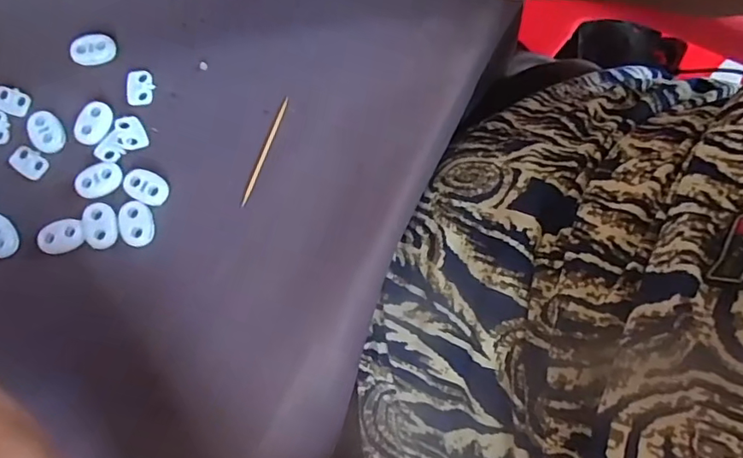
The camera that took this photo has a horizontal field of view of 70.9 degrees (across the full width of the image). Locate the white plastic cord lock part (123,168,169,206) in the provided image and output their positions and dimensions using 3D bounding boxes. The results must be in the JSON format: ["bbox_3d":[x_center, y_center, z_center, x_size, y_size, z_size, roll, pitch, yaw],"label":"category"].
[{"bbox_3d":[-0.111,-0.021,0.255,0.022,0.004,0.015,25,79,4],"label":"white plastic cord lock part"}]

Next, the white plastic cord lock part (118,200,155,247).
[{"bbox_3d":[-0.114,-0.003,0.252,0.016,0.004,0.023,-15,79,-4],"label":"white plastic cord lock part"}]

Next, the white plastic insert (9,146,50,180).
[{"bbox_3d":[-0.171,-0.034,0.260,0.020,0.004,0.012,32,79,6],"label":"white plastic insert"}]

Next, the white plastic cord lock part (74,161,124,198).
[{"bbox_3d":[-0.135,-0.024,0.256,0.023,0.004,0.017,-20,79,-5],"label":"white plastic cord lock part"}]

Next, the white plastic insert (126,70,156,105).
[{"bbox_3d":[-0.120,-0.074,0.269,0.014,0.004,0.018,-4,78,-2],"label":"white plastic insert"}]

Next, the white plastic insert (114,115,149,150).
[{"bbox_3d":[-0.122,-0.049,0.263,0.013,0.004,0.019,-28,80,-7],"label":"white plastic insert"}]

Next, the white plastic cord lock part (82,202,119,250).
[{"bbox_3d":[-0.131,-0.002,0.250,0.016,0.004,0.023,-16,79,-5],"label":"white plastic cord lock part"}]

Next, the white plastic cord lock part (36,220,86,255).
[{"bbox_3d":[-0.149,0.003,0.249,0.021,0.004,0.017,-20,79,-5],"label":"white plastic cord lock part"}]

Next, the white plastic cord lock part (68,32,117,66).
[{"bbox_3d":[-0.145,-0.093,0.270,0.022,0.004,0.016,-19,79,-5],"label":"white plastic cord lock part"}]

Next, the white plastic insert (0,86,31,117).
[{"bbox_3d":[-0.185,-0.066,0.267,0.018,0.004,0.013,17,78,3],"label":"white plastic insert"}]

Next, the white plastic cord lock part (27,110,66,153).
[{"bbox_3d":[-0.164,-0.049,0.262,0.016,0.004,0.022,-38,81,-8],"label":"white plastic cord lock part"}]

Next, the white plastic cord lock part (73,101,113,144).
[{"bbox_3d":[-0.140,-0.053,0.263,0.016,0.004,0.022,25,79,4],"label":"white plastic cord lock part"}]

